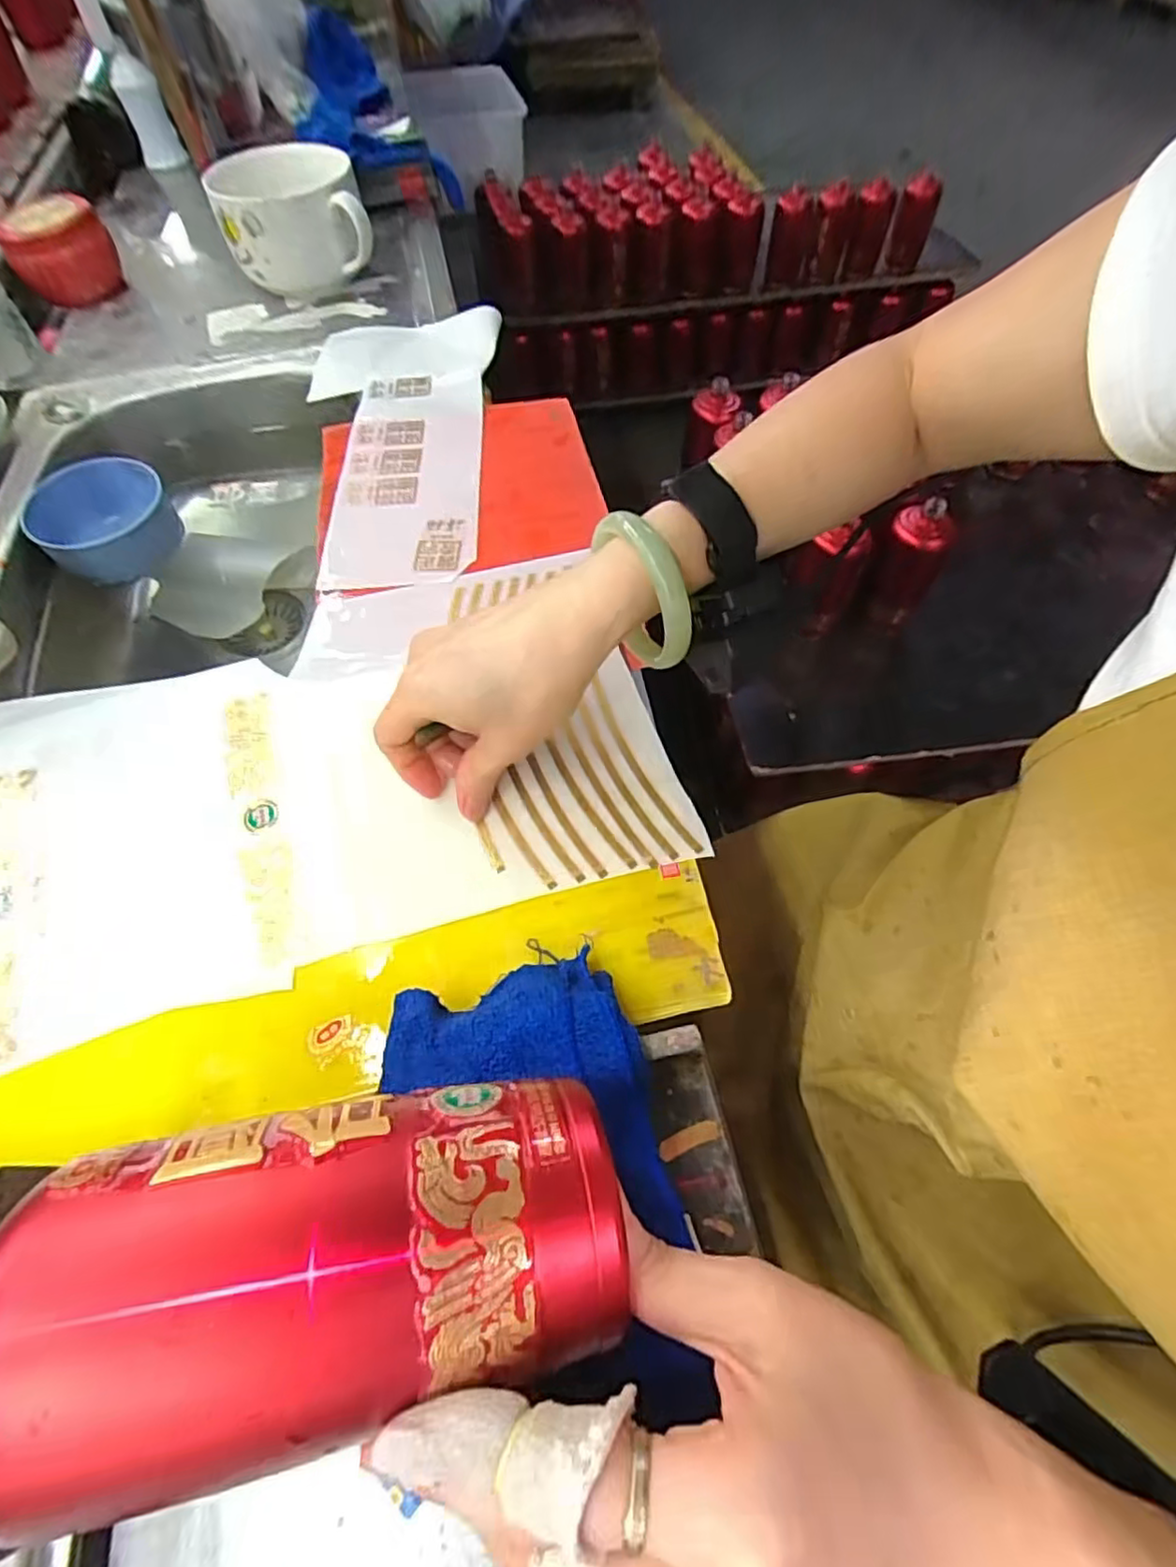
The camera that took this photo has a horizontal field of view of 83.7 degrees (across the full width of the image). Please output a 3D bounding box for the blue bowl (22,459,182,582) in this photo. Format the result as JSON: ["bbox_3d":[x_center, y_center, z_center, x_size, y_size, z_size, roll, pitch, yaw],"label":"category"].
[{"bbox_3d":[-0.416,-0.225,0.572,0.109,0.062,0.093,-40,66,-21],"label":"blue bowl"}]

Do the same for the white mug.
[{"bbox_3d":[-0.305,-0.581,0.688,0.141,0.092,0.145,-15,60,-9],"label":"white mug"}]

